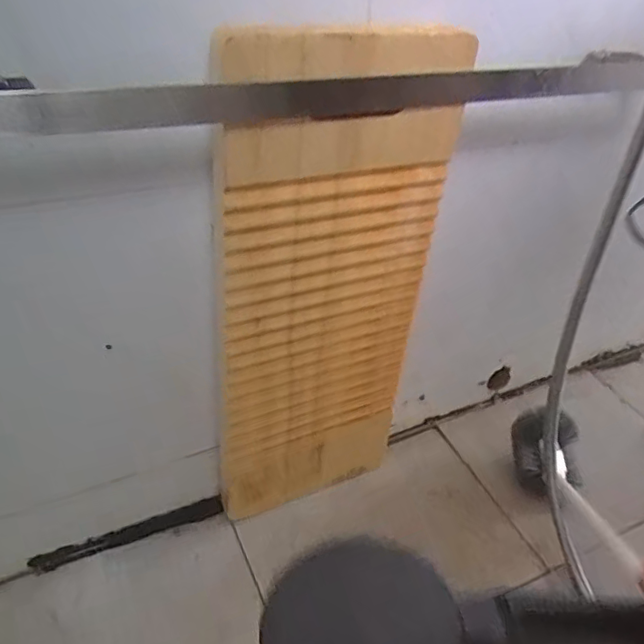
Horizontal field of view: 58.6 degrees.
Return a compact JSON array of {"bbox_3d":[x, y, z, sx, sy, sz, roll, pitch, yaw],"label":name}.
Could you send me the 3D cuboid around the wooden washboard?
[{"bbox_3d":[0.006,-0.004,0.518,0.200,0.473,0.016,-13,41,-24],"label":"wooden washboard"}]

